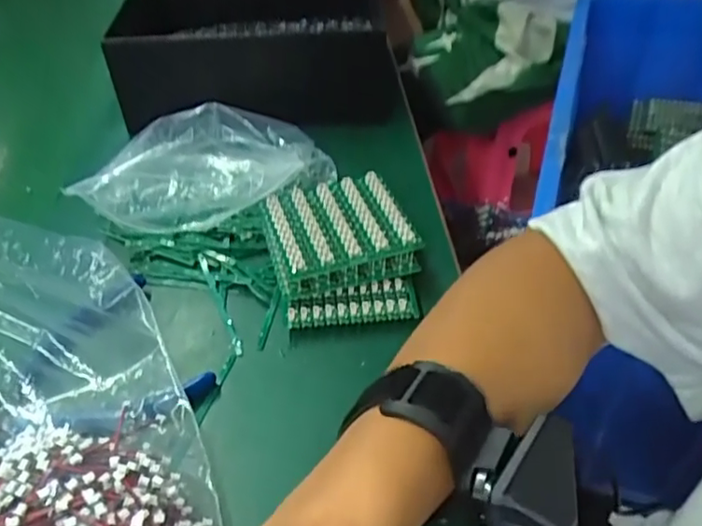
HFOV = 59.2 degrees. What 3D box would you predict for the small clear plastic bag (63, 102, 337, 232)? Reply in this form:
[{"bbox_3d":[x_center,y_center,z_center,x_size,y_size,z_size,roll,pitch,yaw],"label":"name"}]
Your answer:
[{"bbox_3d":[-0.102,-0.073,0.452,0.174,0.054,0.079,-11,44,-8],"label":"small clear plastic bag"}]

